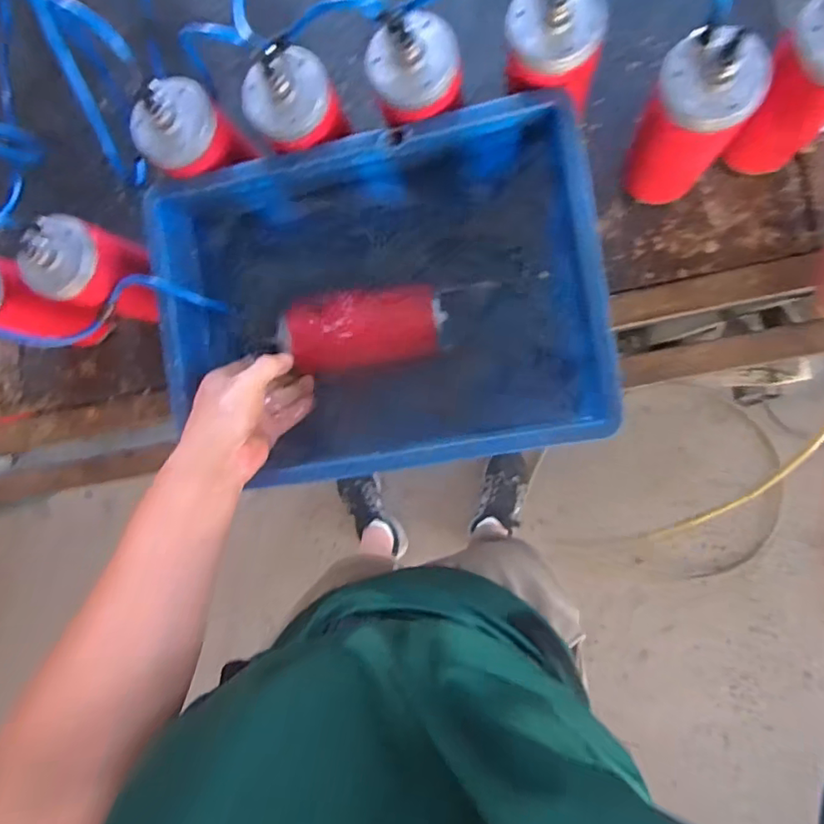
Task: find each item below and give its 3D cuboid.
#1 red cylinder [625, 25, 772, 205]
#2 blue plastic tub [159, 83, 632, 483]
[{"bbox_3d":[0.241,-0.250,0.488,0.078,0.197,0.072,0,92,10],"label":"red cylinder"},{"bbox_3d":[-0.026,-0.097,0.559,0.396,0.155,0.292,-9,90,10],"label":"blue plastic tub"}]

